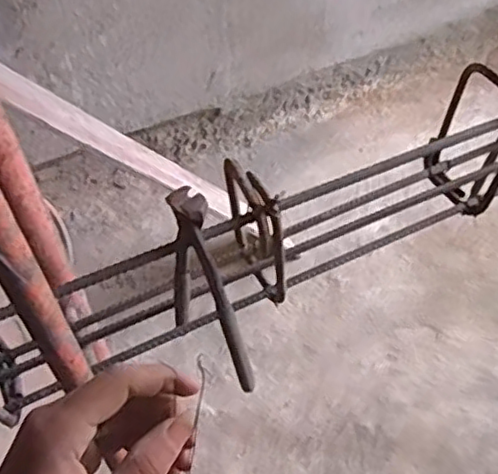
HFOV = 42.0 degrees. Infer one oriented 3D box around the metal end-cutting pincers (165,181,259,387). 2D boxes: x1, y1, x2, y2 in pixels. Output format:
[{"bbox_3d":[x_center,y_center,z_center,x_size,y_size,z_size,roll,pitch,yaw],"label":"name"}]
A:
[{"bbox_3d":[-0.036,0.049,0.568,0.024,0.199,0.101,-29,54,-23],"label":"metal end-cutting pincers"}]

